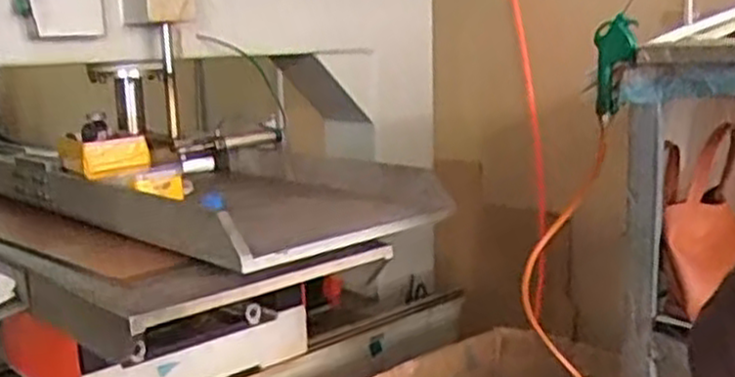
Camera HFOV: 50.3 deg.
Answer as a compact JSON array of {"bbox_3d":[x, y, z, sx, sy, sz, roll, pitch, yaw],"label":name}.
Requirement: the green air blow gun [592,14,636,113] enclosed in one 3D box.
[{"bbox_3d":[0.327,-0.161,1.033,0.051,0.123,0.040,1,9,15],"label":"green air blow gun"}]

